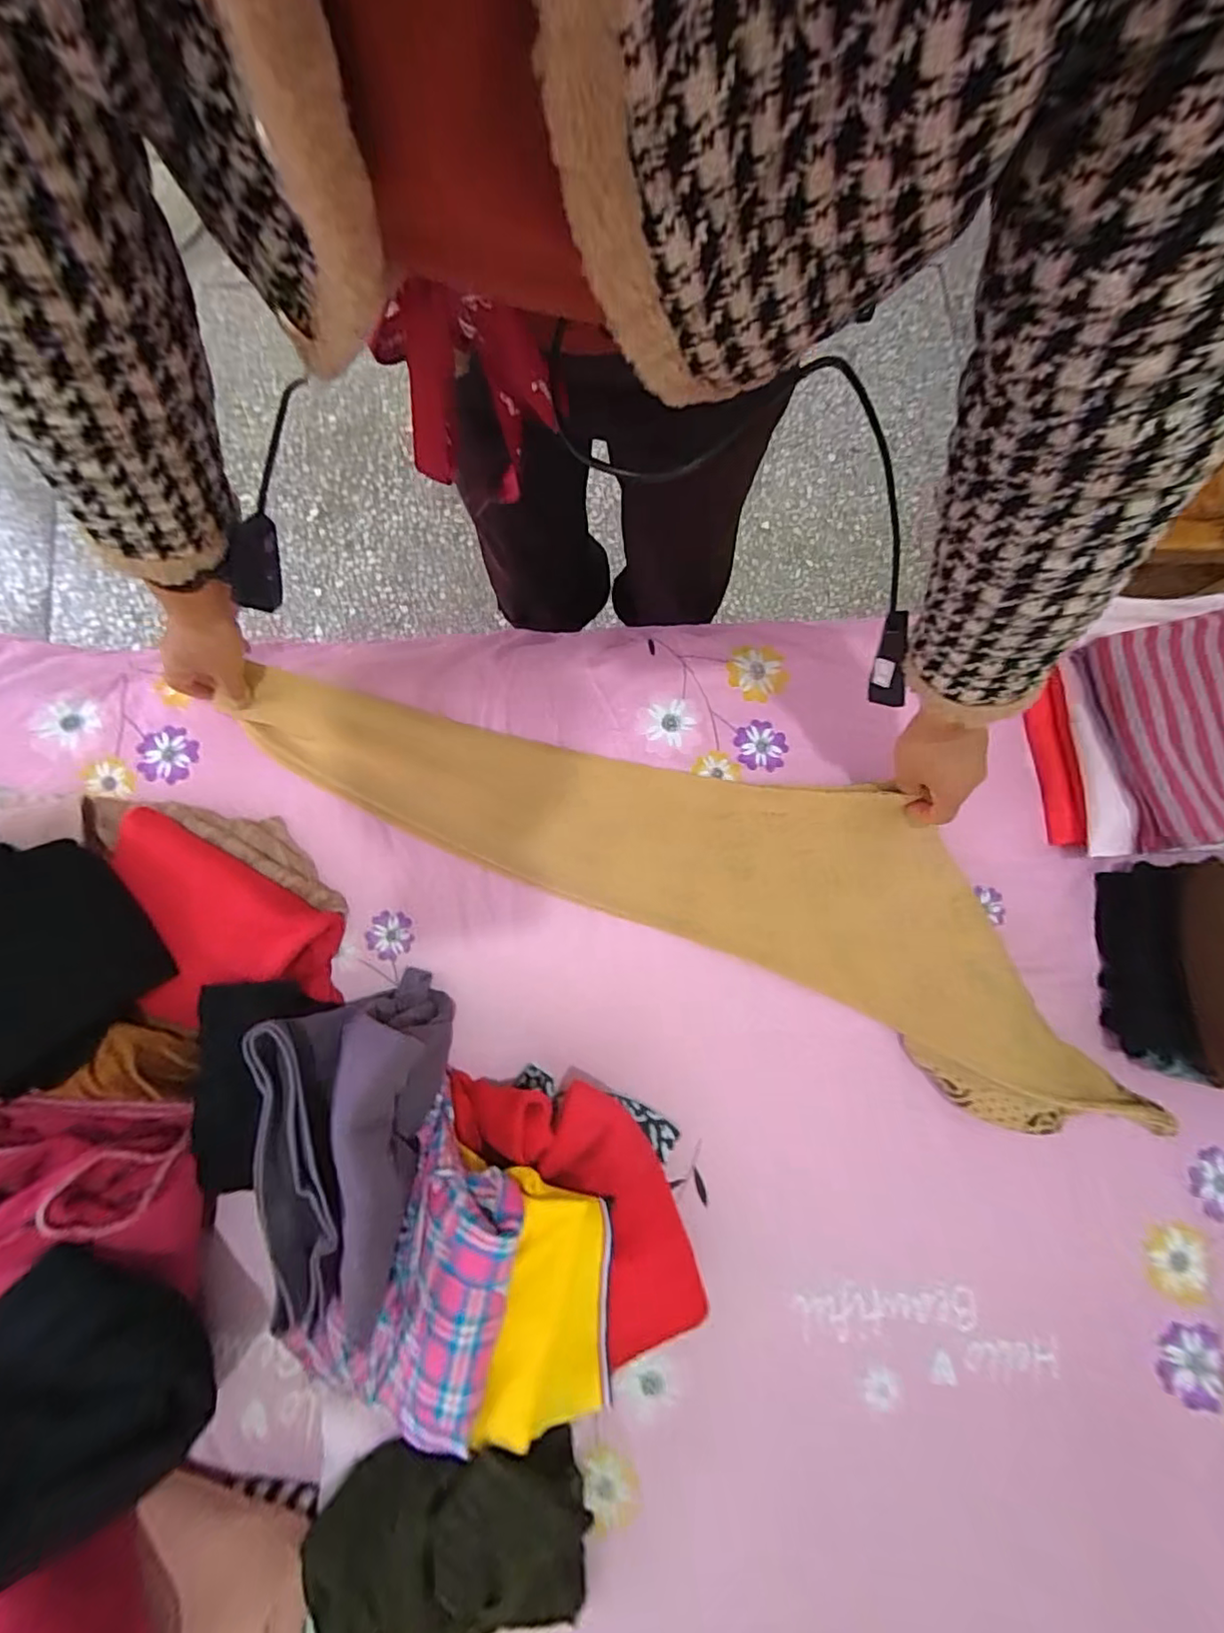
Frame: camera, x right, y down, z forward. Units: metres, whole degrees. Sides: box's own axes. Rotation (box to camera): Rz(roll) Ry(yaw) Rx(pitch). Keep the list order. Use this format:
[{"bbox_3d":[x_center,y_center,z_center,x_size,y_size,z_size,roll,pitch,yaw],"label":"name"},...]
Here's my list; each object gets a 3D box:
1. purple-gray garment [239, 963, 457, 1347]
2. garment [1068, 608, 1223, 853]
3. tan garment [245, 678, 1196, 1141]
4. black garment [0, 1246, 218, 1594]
[{"bbox_3d":[-0.201,0.261,0.483,0.128,0.136,0.227,-13,80,-4],"label":"purple-gray garment"},{"bbox_3d":[0.568,-0.086,0.557,0.145,0.071,0.213,-10,80,-3],"label":"garment"},{"bbox_3d":[0.064,0.034,0.572,0.860,0.049,0.223,21,80,4],"label":"tan garment"},{"bbox_3d":[-0.371,0.391,0.382,0.137,0.105,0.164,-35,82,-7],"label":"black garment"}]

